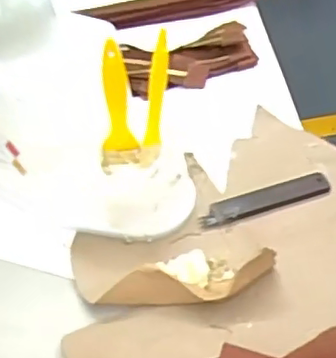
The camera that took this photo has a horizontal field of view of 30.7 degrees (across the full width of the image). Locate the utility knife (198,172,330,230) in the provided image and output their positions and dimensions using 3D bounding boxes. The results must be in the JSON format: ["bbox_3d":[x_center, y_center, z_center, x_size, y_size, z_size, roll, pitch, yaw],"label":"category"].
[{"bbox_3d":[0.092,0.020,0.591,0.131,0.008,0.026,-15,44,-9],"label":"utility knife"}]

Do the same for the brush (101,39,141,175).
[{"bbox_3d":[-0.049,-0.061,0.544,0.035,0.130,0.014,-19,43,-9],"label":"brush"}]

